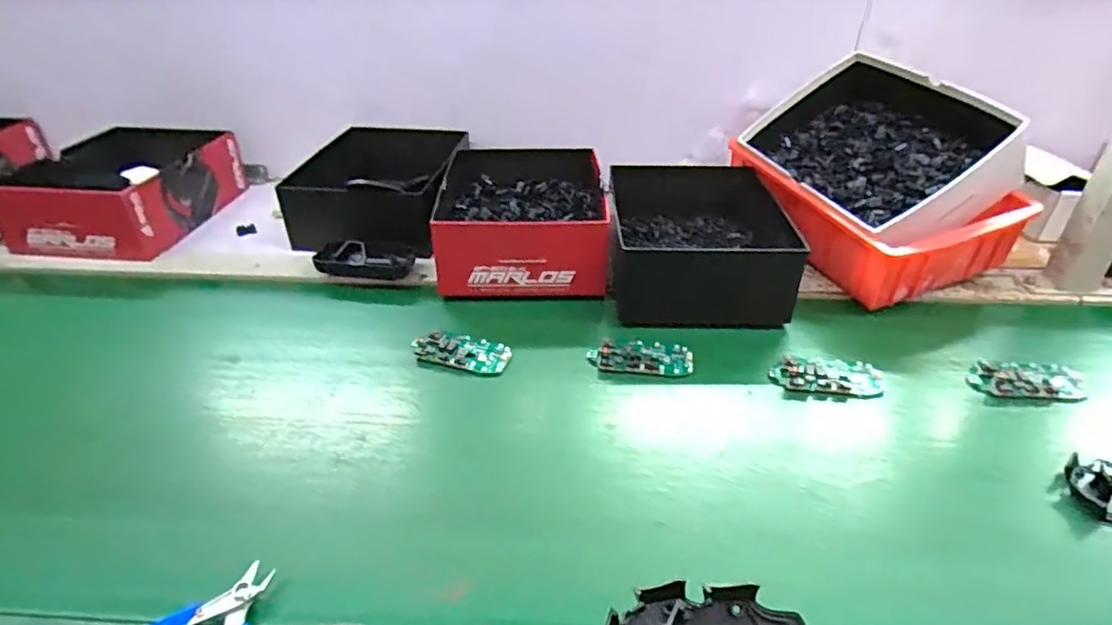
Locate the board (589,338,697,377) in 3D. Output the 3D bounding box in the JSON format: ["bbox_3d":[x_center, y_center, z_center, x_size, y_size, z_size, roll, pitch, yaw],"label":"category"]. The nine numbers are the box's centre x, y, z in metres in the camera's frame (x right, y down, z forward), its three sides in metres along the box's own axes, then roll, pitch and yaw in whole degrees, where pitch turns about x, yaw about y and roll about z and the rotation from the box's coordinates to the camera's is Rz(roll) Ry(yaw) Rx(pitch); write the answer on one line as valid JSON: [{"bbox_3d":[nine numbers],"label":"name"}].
[{"bbox_3d":[0.083,0.042,0.597,0.099,0.010,0.045,3,35,6],"label":"board"}]

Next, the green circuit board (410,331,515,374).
[{"bbox_3d":[-0.092,0.037,0.607,0.092,0.017,0.046,8,36,12],"label":"green circuit board"}]

